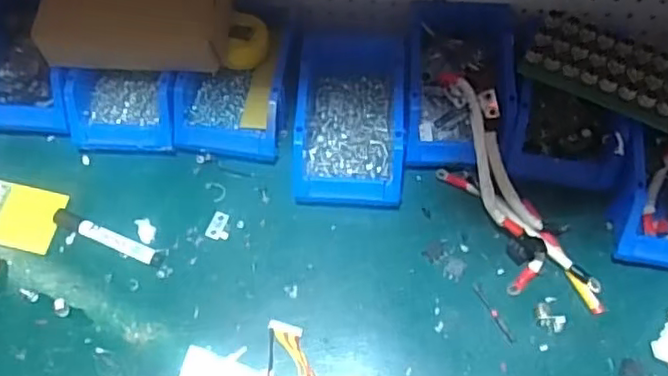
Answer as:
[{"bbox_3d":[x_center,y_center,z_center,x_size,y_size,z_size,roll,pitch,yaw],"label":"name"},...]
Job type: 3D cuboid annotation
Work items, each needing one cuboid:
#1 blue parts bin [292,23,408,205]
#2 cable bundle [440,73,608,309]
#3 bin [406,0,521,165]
[{"bbox_3d":[0.019,-0.087,0.707,0.113,0.082,0.208,2,64,2],"label":"blue parts bin"},{"bbox_3d":[0.177,0.003,0.670,0.083,0.063,0.297,-22,66,-10],"label":"cable bundle"},{"bbox_3d":[0.140,-0.117,0.713,0.116,0.082,0.182,3,64,2],"label":"bin"}]

